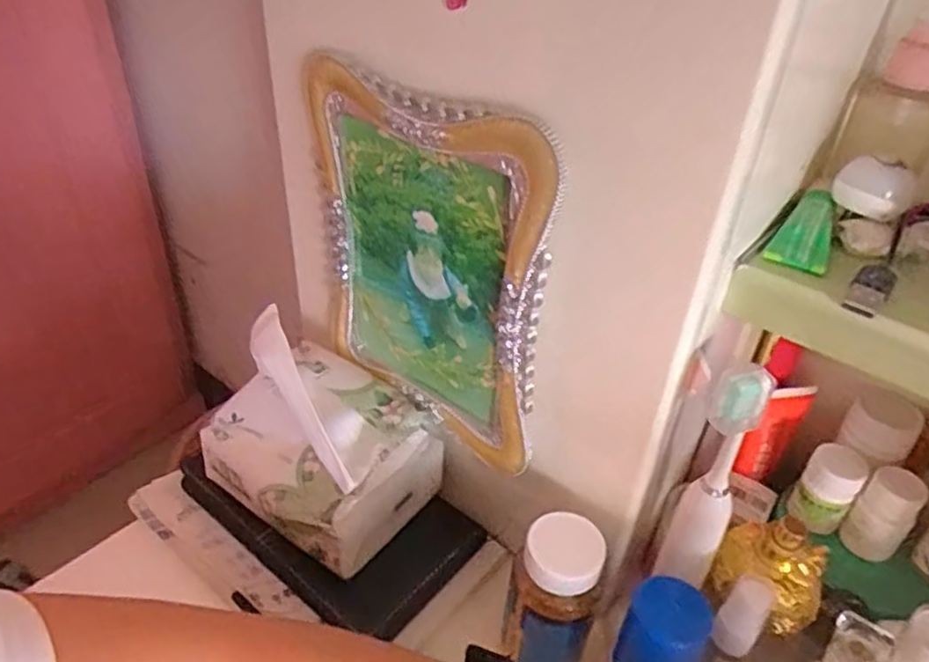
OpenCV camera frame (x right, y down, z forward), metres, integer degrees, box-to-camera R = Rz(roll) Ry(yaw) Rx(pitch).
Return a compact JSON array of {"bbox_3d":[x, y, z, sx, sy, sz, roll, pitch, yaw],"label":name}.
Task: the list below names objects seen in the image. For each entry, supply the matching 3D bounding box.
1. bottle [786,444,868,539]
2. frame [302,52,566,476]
[{"bbox_3d":[0.201,0.088,0.378,0.027,0.045,0.024,28,43,29],"label":"bottle"},{"bbox_3d":[-0.022,-0.031,0.350,0.149,0.184,0.015,27,43,28],"label":"frame"}]

